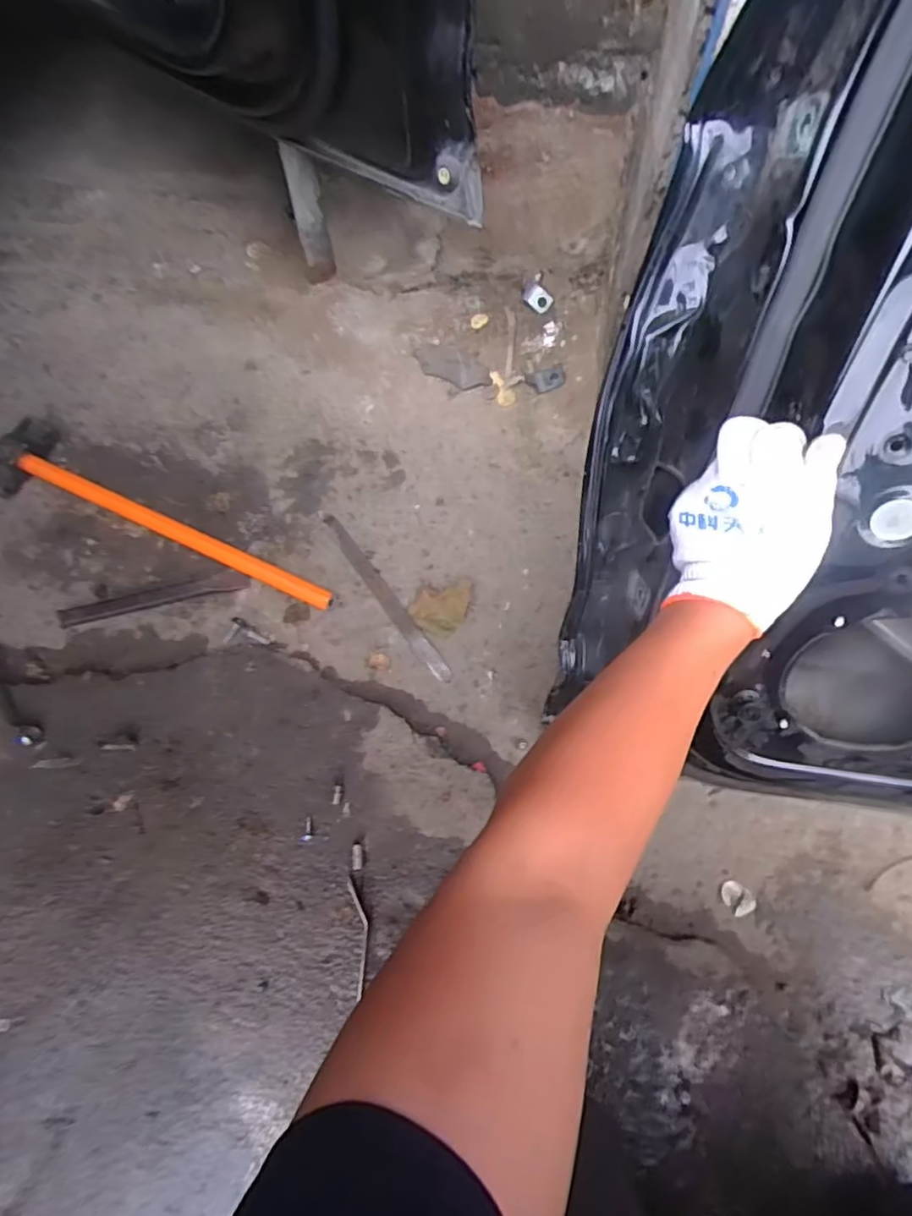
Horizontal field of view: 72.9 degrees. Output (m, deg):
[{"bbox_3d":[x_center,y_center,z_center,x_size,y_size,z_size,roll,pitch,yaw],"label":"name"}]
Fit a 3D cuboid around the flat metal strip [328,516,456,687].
[{"bbox_3d":[-0.085,-0.013,0.761,0.023,0.006,0.252,-35,82,-14],"label":"flat metal strip"}]

